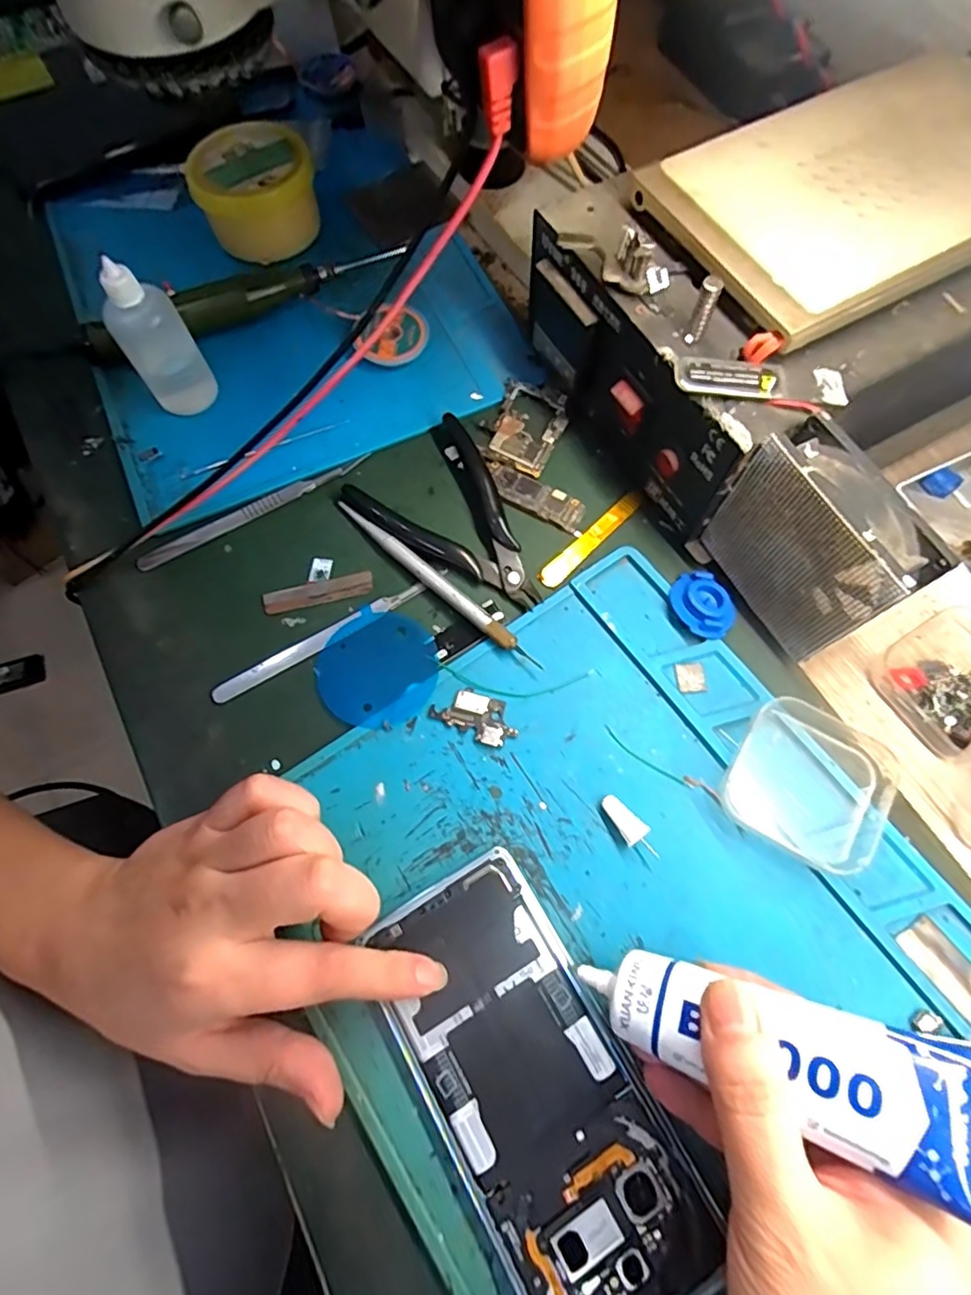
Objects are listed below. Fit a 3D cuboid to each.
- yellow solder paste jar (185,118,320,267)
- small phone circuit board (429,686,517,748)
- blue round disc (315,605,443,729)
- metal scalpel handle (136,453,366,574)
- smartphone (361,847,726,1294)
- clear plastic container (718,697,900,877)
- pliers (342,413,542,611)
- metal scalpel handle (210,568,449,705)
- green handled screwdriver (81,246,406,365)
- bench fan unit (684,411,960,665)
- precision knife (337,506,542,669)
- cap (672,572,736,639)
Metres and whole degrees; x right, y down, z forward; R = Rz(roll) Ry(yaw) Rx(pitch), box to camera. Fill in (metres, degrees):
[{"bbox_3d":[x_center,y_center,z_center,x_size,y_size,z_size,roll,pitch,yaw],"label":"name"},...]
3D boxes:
[{"bbox_3d":[-0.150,-0.292,0.381,0.073,0.043,0.068,-1,69,2],"label":"yellow solder paste jar"},{"bbox_3d":[-0.004,0.032,0.285,0.041,0.004,0.022,25,72,11],"label":"small phone circuit board"},{"bbox_3d":[-0.054,0.010,0.295,0.059,0.004,0.059,-1,69,2],"label":"blue round disc"},{"bbox_3d":[-0.130,-0.077,0.330,0.133,0.004,0.009,-29,71,-9],"label":"metal scalpel handle"},{"bbox_3d":[0.018,0.169,0.227,0.076,0.004,0.161,-26,71,-8],"label":"smartphone"},{"bbox_3d":[0.146,0.060,0.265,0.065,0.014,0.064,30,73,12],"label":"clear plastic container"},{"bbox_3d":[-0.012,-0.068,0.321,0.075,0.007,0.117,-38,73,-12],"label":"pliers"},{"bbox_3d":[-0.078,-0.008,0.303,0.129,0.004,0.011,-30,71,-9],"label":"metal scalpel handle"},{"bbox_3d":[-0.146,-0.217,0.373,0.198,0.026,0.022,-21,70,-6],"label":"green handled screwdriver"},{"bbox_3d":[0.141,-0.043,0.265,0.030,0.087,0.080,-33,71,-10],"label":"bench fan unit"},{"bbox_3d":[-0.027,-0.036,0.310,0.138,0.008,0.009,41,75,16],"label":"precision knife"},{"bbox_3d":[0.109,-0.021,0.299,0.029,0.008,0.035,-25,70,-8],"label":"cap"}]

